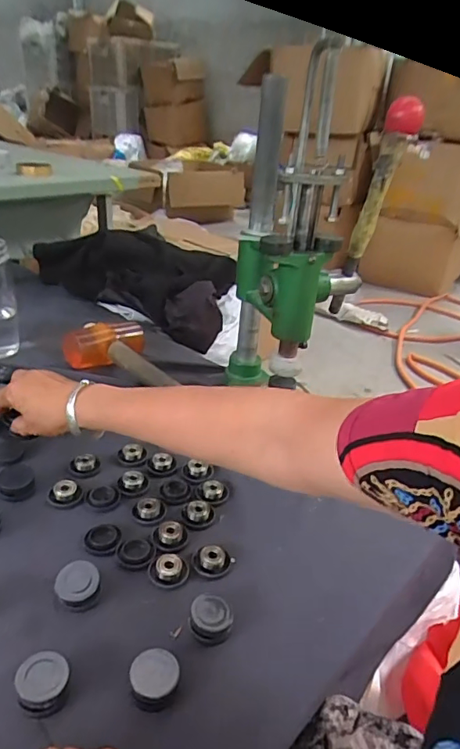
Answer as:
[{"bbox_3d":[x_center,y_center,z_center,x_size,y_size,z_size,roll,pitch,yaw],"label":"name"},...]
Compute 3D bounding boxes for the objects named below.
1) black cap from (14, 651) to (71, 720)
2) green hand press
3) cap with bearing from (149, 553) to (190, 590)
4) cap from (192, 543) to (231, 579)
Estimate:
[{"bbox_3d":[-0.124,0.205,0.339,0.032,0.018,0.035,5,29,-3],"label":"black cap"},{"bbox_3d":[0.089,-0.132,0.586,0.144,0.346,0.120,-5,30,-16],"label":"green hand press"},{"bbox_3d":[-0.052,0.162,0.432,0.033,0.009,0.033,5,29,-3],"label":"cap with bearing"},{"bbox_3d":[-0.018,0.158,0.443,0.028,0.011,0.032,-19,38,-38],"label":"cap"}]

